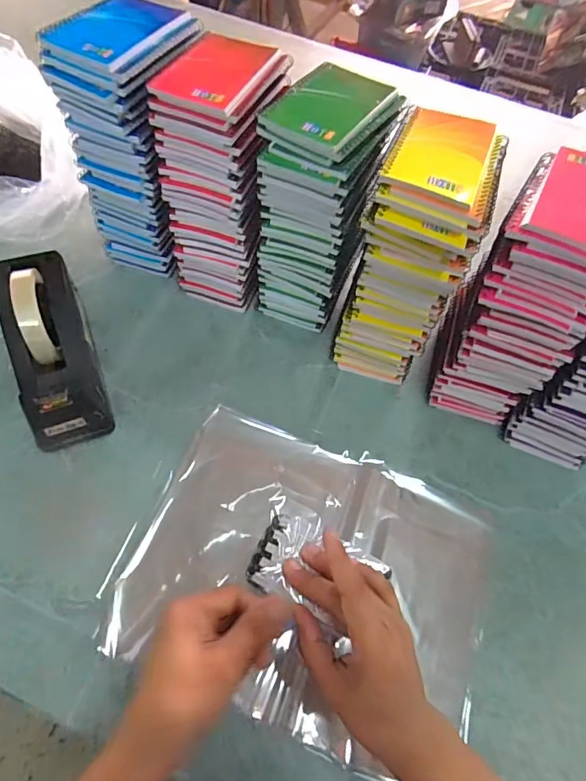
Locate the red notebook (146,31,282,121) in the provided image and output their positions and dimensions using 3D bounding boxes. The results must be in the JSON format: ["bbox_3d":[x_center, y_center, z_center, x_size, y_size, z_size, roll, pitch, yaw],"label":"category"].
[{"bbox_3d":[-0.074,-0.316,0.455,0.087,0.014,0.124,22,60,7],"label":"red notebook"}]

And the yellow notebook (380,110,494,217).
[{"bbox_3d":[0.131,-0.212,0.411,0.080,0.010,0.130,21,60,6],"label":"yellow notebook"}]

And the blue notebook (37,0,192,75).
[{"bbox_3d":[-0.172,-0.361,0.457,0.099,0.011,0.128,28,61,10],"label":"blue notebook"}]

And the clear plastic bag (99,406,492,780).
[{"bbox_3d":[0.016,0.176,0.453,0.340,0.025,0.257,20,62,6],"label":"clear plastic bag"}]

